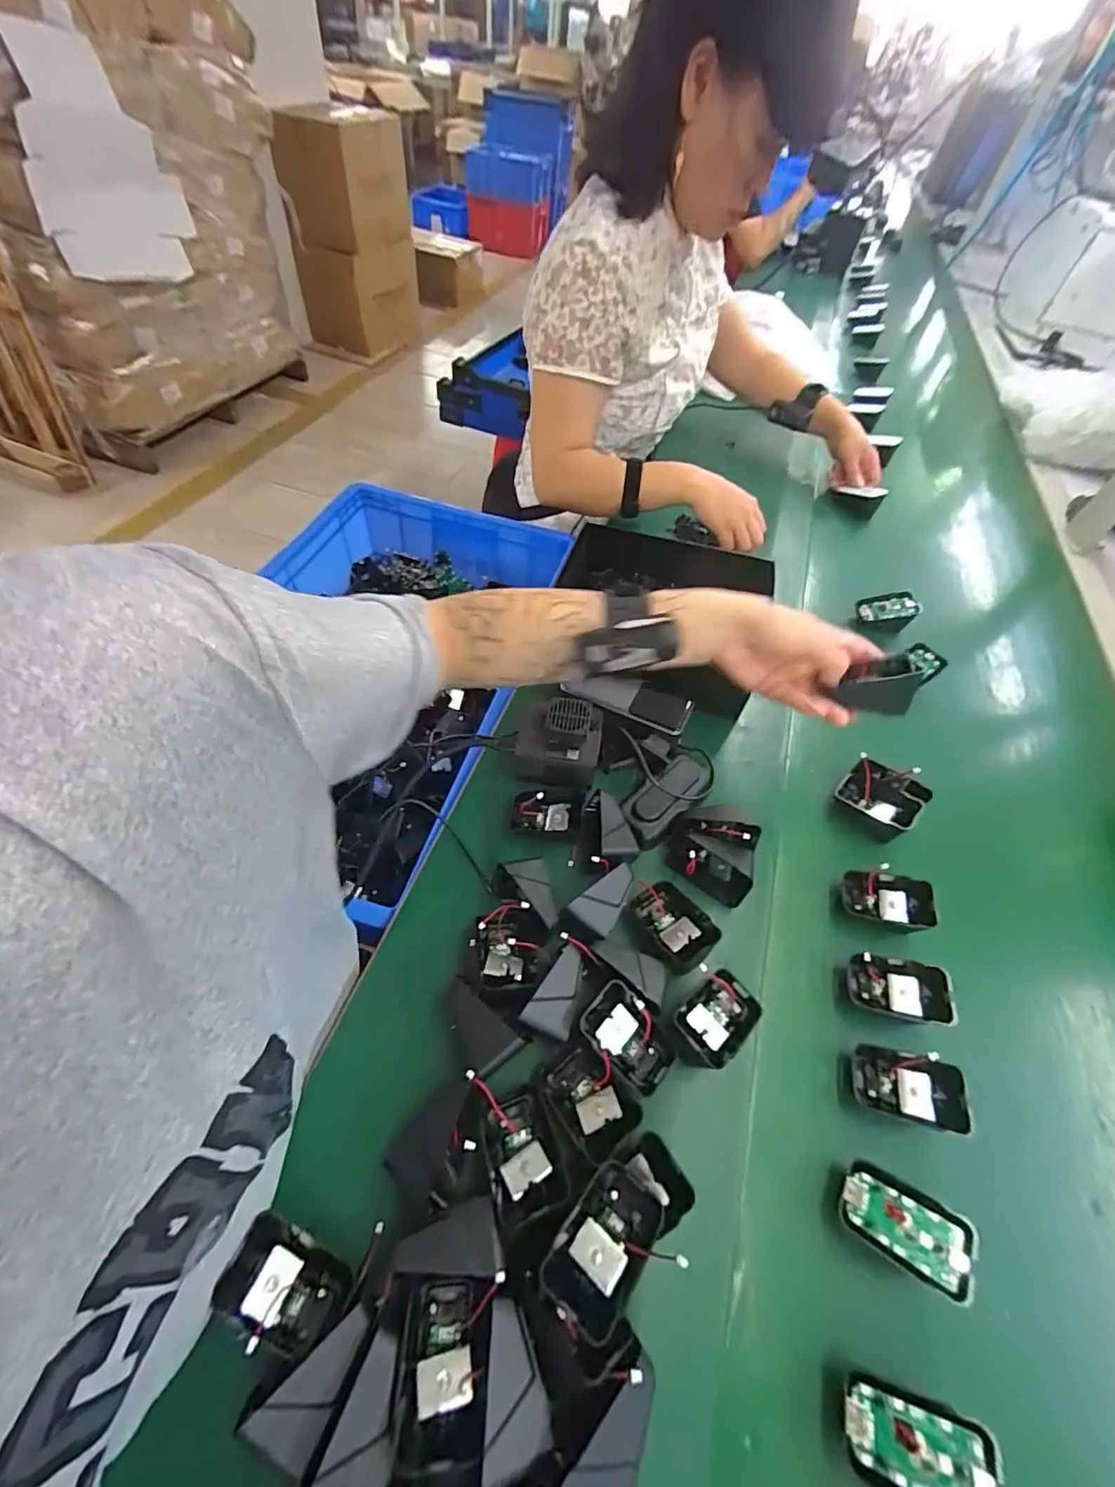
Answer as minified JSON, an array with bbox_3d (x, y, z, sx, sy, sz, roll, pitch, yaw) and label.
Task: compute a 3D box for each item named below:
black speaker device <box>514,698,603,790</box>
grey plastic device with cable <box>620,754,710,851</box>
[{"bbox_3d":[0.001,0.001,0.513,0.079,0.048,0.081,7,54,0],"label":"black speaker device"},{"bbox_3d":[0.103,0.048,0.500,0.107,0.022,0.047,-38,65,-27],"label":"grey plastic device with cable"}]

